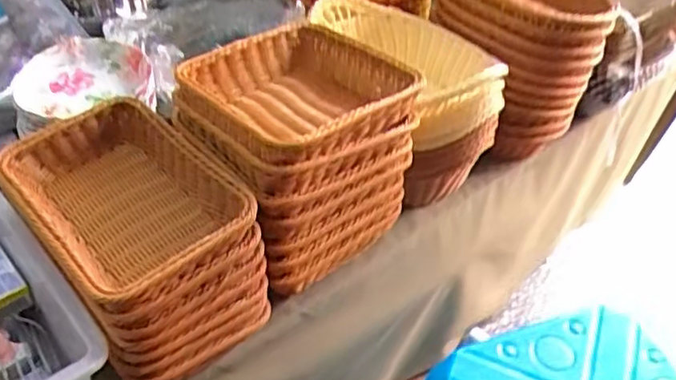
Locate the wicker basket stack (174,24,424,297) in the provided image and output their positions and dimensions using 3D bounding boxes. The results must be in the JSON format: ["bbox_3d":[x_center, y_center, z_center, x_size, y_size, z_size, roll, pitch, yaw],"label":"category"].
[{"bbox_3d":[-0.059,-0.060,0.833,0.249,0.222,0.259,-26,51,-29],"label":"wicker basket stack"}]

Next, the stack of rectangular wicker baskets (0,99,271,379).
[{"bbox_3d":[-0.239,0.050,0.733,0.183,0.177,0.297,-30,53,-31],"label":"stack of rectangular wicker baskets"}]

